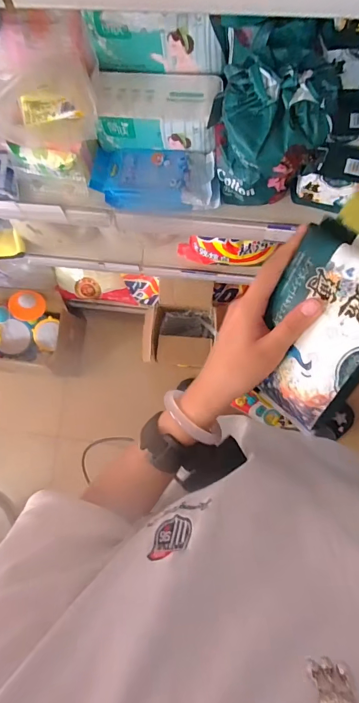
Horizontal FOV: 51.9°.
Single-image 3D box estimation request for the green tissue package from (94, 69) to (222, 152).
[{"bbox_3d":[-0.034,-0.377,0.574,0.183,0.065,0.093,6,86,5],"label":"green tissue package"}]

